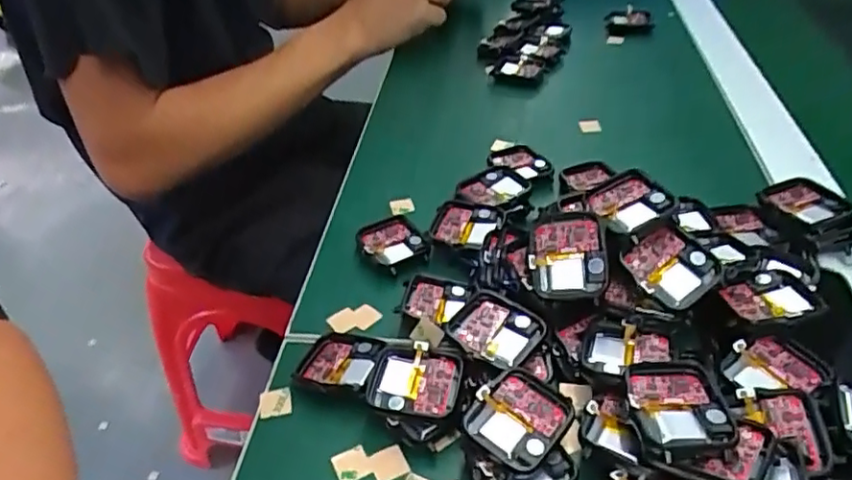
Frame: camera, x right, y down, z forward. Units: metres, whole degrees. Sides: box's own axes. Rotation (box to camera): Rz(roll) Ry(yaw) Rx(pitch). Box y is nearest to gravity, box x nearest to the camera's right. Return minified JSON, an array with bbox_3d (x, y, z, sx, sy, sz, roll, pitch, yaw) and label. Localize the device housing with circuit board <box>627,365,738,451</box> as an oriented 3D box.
[{"bbox_3d":[0.102,0.069,0.253,0.038,0.014,0.041,-3,40,1],"label":"device housing with circuit board"}]

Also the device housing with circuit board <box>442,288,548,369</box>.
[{"bbox_3d":[0.034,0.043,0.305,0.041,0.009,0.036,28,49,32],"label":"device housing with circuit board"}]

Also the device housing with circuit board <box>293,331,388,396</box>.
[{"bbox_3d":[-0.045,0.064,0.318,0.040,0.016,0.038,7,41,12],"label":"device housing with circuit board"}]

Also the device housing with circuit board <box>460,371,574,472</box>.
[{"bbox_3d":[0.040,0.076,0.267,0.037,0.007,0.043,31,53,27],"label":"device housing with circuit board"}]

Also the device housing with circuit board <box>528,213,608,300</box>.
[{"bbox_3d":[0.070,0.008,0.309,0.038,0.010,0.044,-9,80,22],"label":"device housing with circuit board"}]

